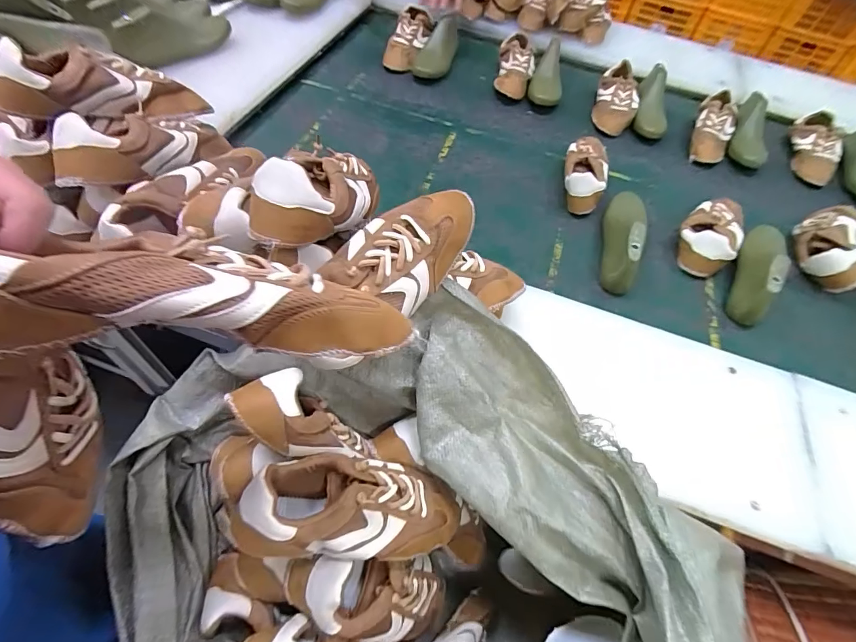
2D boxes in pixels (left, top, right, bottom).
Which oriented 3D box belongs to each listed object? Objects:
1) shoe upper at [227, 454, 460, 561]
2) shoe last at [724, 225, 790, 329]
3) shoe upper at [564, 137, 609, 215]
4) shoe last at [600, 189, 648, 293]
[{"bbox_3d":[-0.068,0.187,0.427,0.227,0.071,0.090,12,54,-24],"label":"shoe upper"},{"bbox_3d":[0.563,-0.093,0.733,0.059,0.084,0.205,24,59,11],"label":"shoe last"},{"bbox_3d":[0.320,-0.313,0.859,0.089,0.063,0.230,18,58,7],"label":"shoe upper"},{"bbox_3d":[0.343,-0.169,0.755,0.059,0.092,0.244,17,58,6],"label":"shoe last"}]

